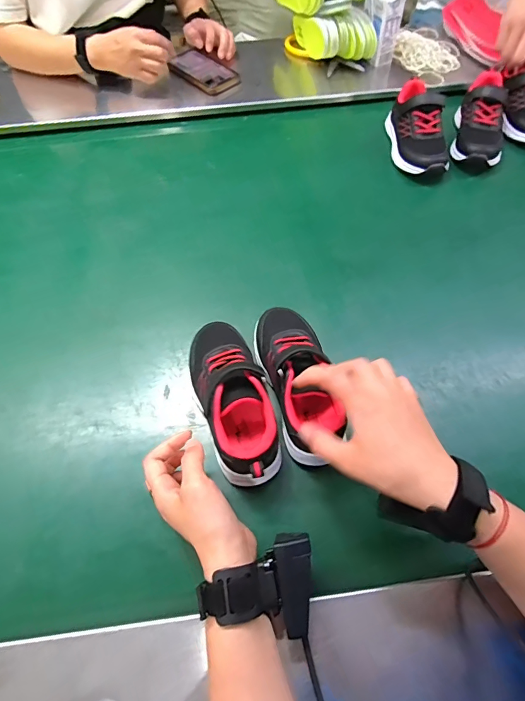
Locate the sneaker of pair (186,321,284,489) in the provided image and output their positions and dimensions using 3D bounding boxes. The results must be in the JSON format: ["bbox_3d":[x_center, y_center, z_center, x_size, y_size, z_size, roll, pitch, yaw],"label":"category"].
[{"bbox_3d":[-0.033,0.047,0.424,0.071,0.076,0.183,-20,62,-8],"label":"sneaker of pair"}]

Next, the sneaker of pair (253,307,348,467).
[{"bbox_3d":[0.040,0.027,0.431,0.075,0.080,0.180,-12,67,-4],"label":"sneaker of pair"}]

